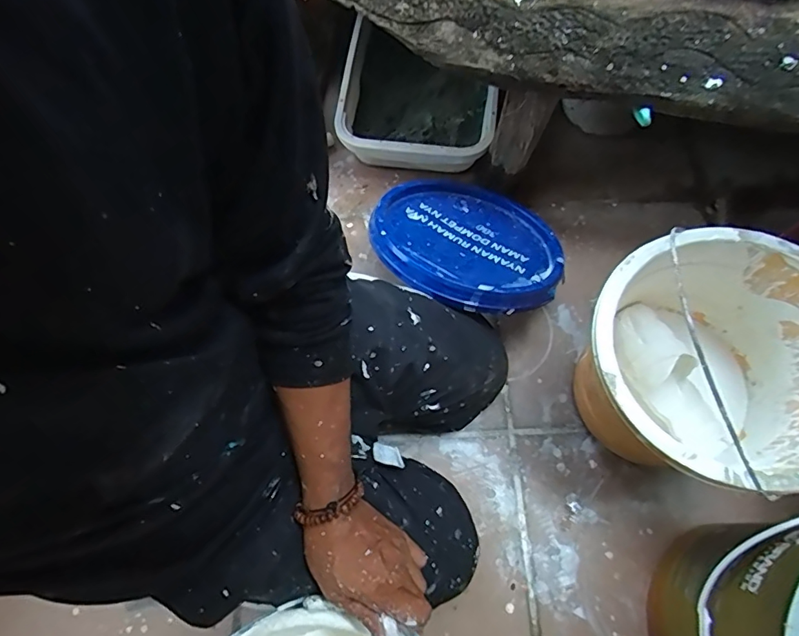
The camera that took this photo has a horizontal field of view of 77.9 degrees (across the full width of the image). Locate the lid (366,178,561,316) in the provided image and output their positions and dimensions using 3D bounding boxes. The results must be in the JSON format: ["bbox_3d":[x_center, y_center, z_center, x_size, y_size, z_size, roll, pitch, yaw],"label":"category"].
[{"bbox_3d":[0.111,-0.124,0.786,0.296,0.029,0.303,9,43,-8],"label":"lid"}]

